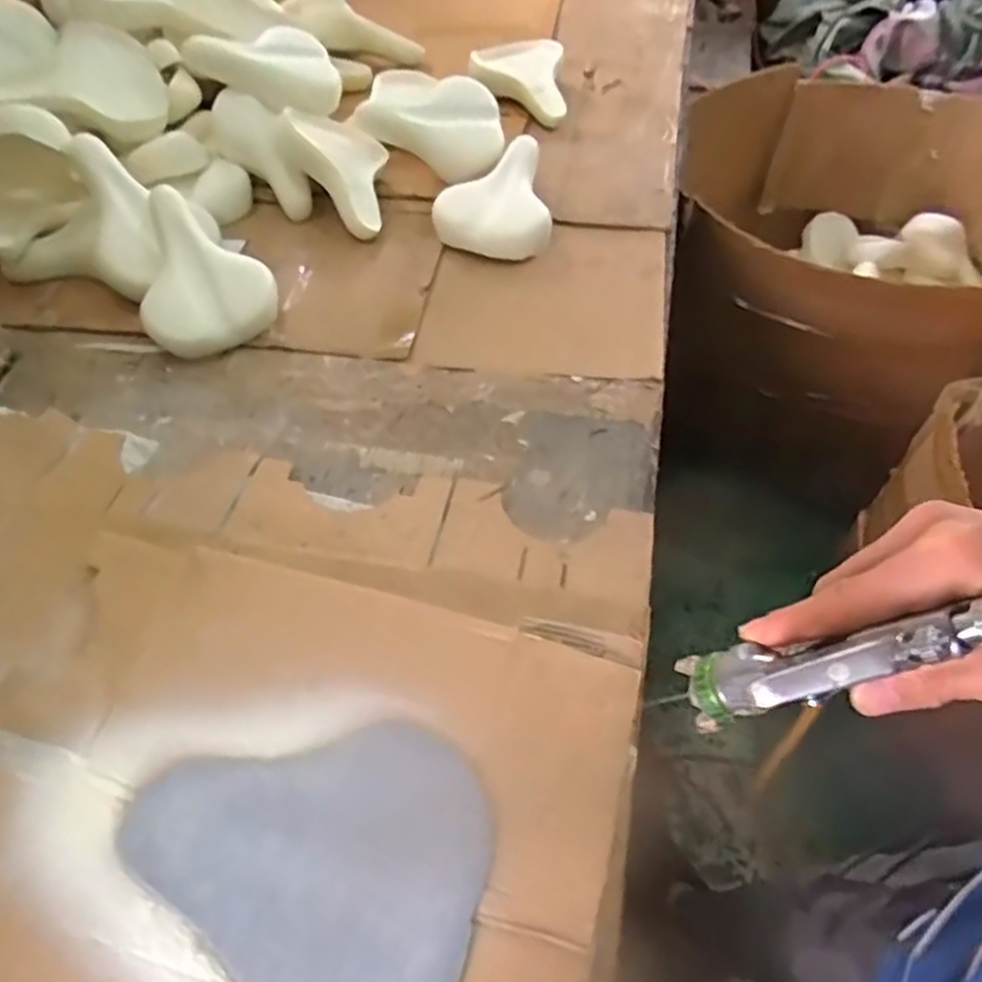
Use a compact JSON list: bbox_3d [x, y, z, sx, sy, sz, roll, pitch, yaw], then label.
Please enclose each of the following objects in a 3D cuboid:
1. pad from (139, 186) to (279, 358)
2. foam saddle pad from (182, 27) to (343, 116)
[{"bbox_3d":[-0.432,-0.322,1.081,0.189,0.126,0.227,-23,55,-13],"label":"pad"},{"bbox_3d":[-0.383,-0.731,1.260,0.259,0.101,0.089,-6,50,-29],"label":"foam saddle pad"}]

